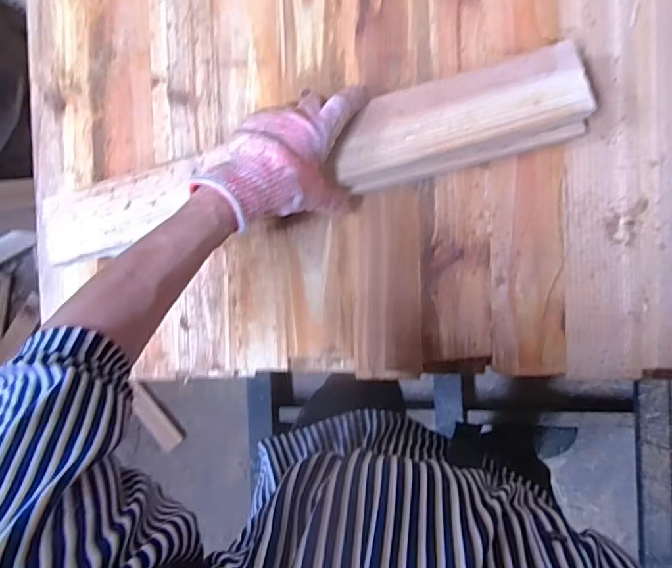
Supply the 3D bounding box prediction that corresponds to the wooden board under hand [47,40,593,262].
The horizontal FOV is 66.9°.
[{"bbox_3d":[-0.032,-0.120,0.510,0.546,0.049,0.095,-13,89,6],"label":"wooden board under hand"}]

